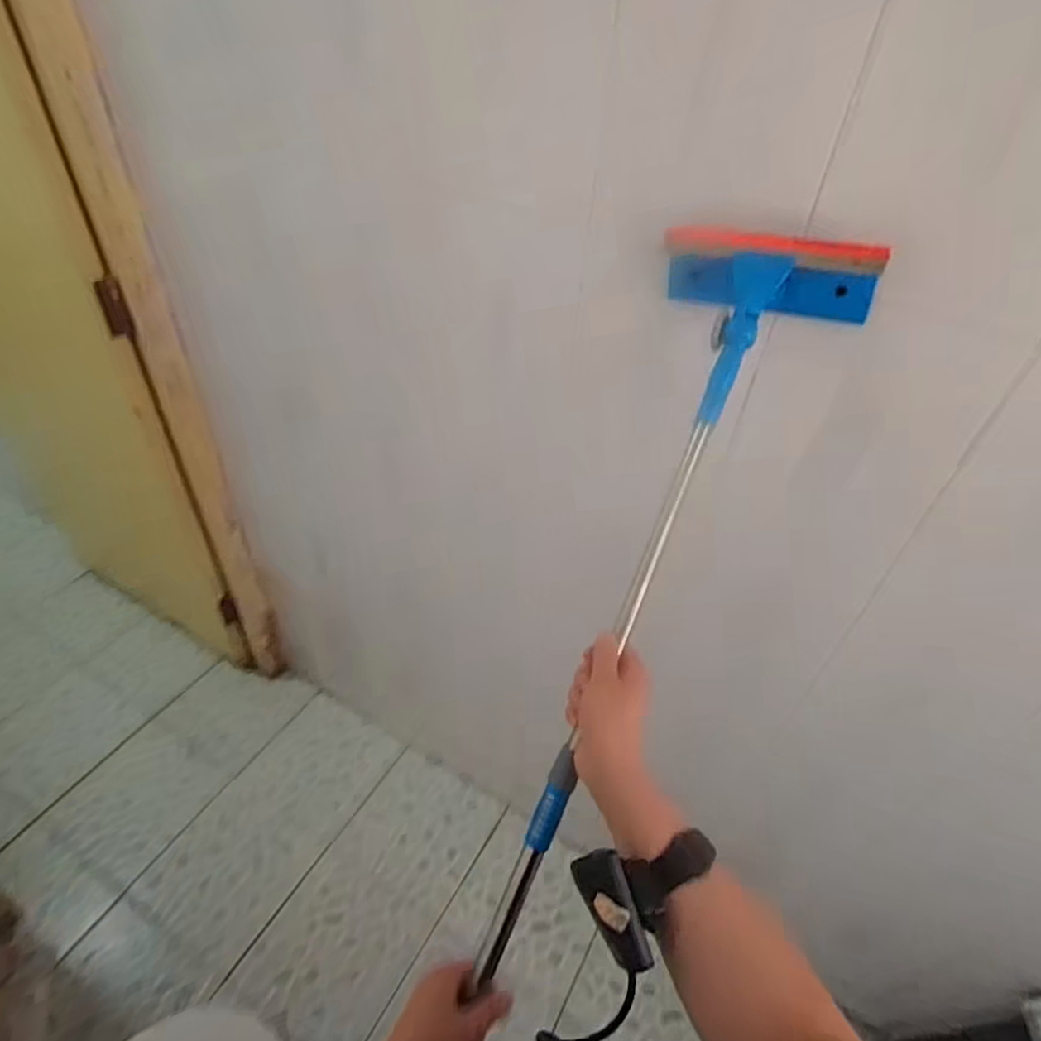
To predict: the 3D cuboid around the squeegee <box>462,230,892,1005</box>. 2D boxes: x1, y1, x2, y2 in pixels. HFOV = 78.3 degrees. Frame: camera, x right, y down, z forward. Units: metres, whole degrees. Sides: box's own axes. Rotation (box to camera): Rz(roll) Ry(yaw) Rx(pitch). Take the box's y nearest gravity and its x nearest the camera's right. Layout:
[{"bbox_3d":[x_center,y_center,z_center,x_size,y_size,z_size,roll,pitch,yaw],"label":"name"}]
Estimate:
[{"bbox_3d":[0.109,0.077,0.550,0.169,0.086,0.660,20,88,16],"label":"squeegee"}]

